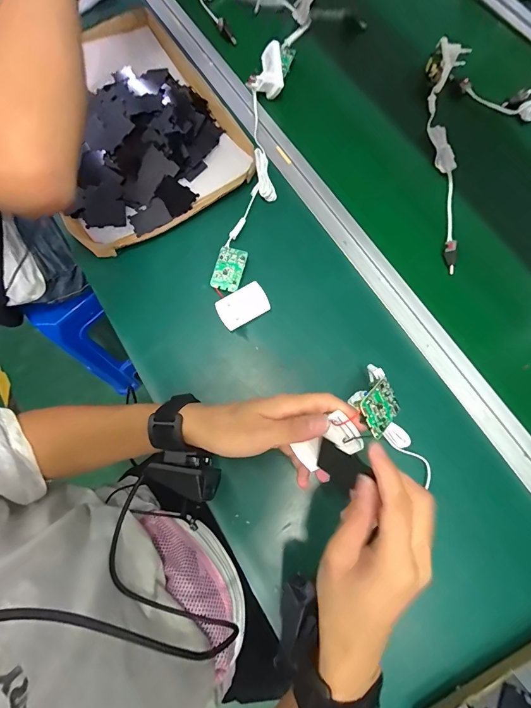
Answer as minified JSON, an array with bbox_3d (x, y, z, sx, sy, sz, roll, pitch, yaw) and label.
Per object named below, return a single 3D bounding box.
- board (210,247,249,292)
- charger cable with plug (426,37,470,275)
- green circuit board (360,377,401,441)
[{"bbox_3d":[-0.045,-0.105,0.446,0.036,0.006,0.053,19,85,2],"label":"board"},{"bbox_3d":[0.238,-0.274,0.478,0.049,0.034,0.342,8,75,4],"label":"charger cable with plug"},{"bbox_3d":[0.099,0.045,0.308,0.051,0.004,0.035,-33,99,-42],"label":"green circuit board"}]

